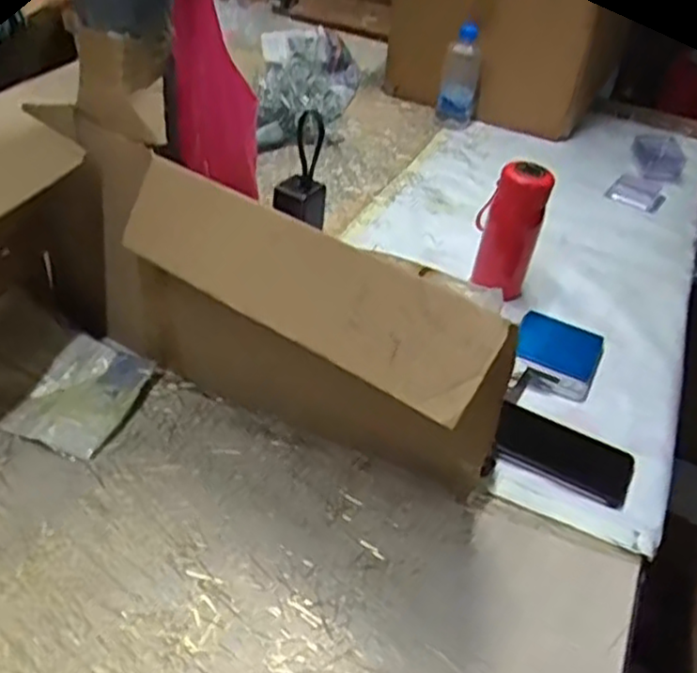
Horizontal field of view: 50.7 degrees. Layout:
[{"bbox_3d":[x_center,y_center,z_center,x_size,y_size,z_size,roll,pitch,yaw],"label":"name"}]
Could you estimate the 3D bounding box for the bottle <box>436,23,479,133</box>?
[{"bbox_3d":[0.212,-0.484,1.375,0.070,0.219,0.065,8,62,1],"label":"bottle"}]

